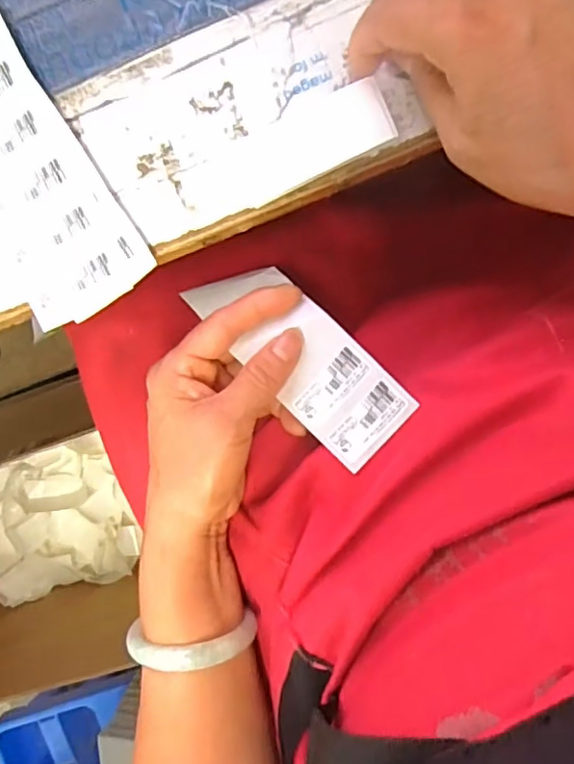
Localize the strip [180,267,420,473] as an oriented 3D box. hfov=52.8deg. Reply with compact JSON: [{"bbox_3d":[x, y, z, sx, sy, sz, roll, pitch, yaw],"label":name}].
[{"bbox_3d":[0.003,-0.018,0.315,0.141,0.019,0.050,45,99,19],"label":"strip"}]

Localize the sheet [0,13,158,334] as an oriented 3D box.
[{"bbox_3d":[-0.129,-0.111,0.288,0.061,0.011,0.159,-26,96,7],"label":"sheet"}]

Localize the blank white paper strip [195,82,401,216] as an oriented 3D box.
[{"bbox_3d":[0.005,-0.114,0.283,0.091,0.004,0.033,-22,90,12],"label":"blank white paper strip"}]

